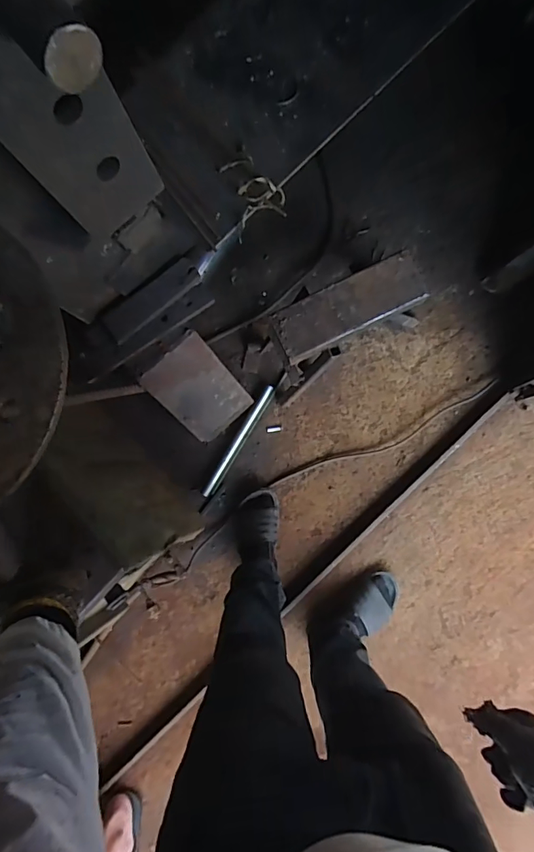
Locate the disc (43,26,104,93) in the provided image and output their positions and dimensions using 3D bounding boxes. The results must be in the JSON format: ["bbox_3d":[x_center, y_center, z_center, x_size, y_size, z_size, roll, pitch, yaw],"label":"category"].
[{"bbox_3d":[-0.106,-0.203,0.262,0.033,0.031,0.005,-42,84,3],"label":"disc"}]

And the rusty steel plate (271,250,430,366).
[{"bbox_3d":[0.153,-0.221,0.887,0.282,0.025,0.107,-26,85,4],"label":"rusty steel plate"}]

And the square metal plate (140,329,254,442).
[{"bbox_3d":[-0.146,-0.077,1.041,0.152,0.012,0.235,-42,129,-3],"label":"square metal plate"}]

